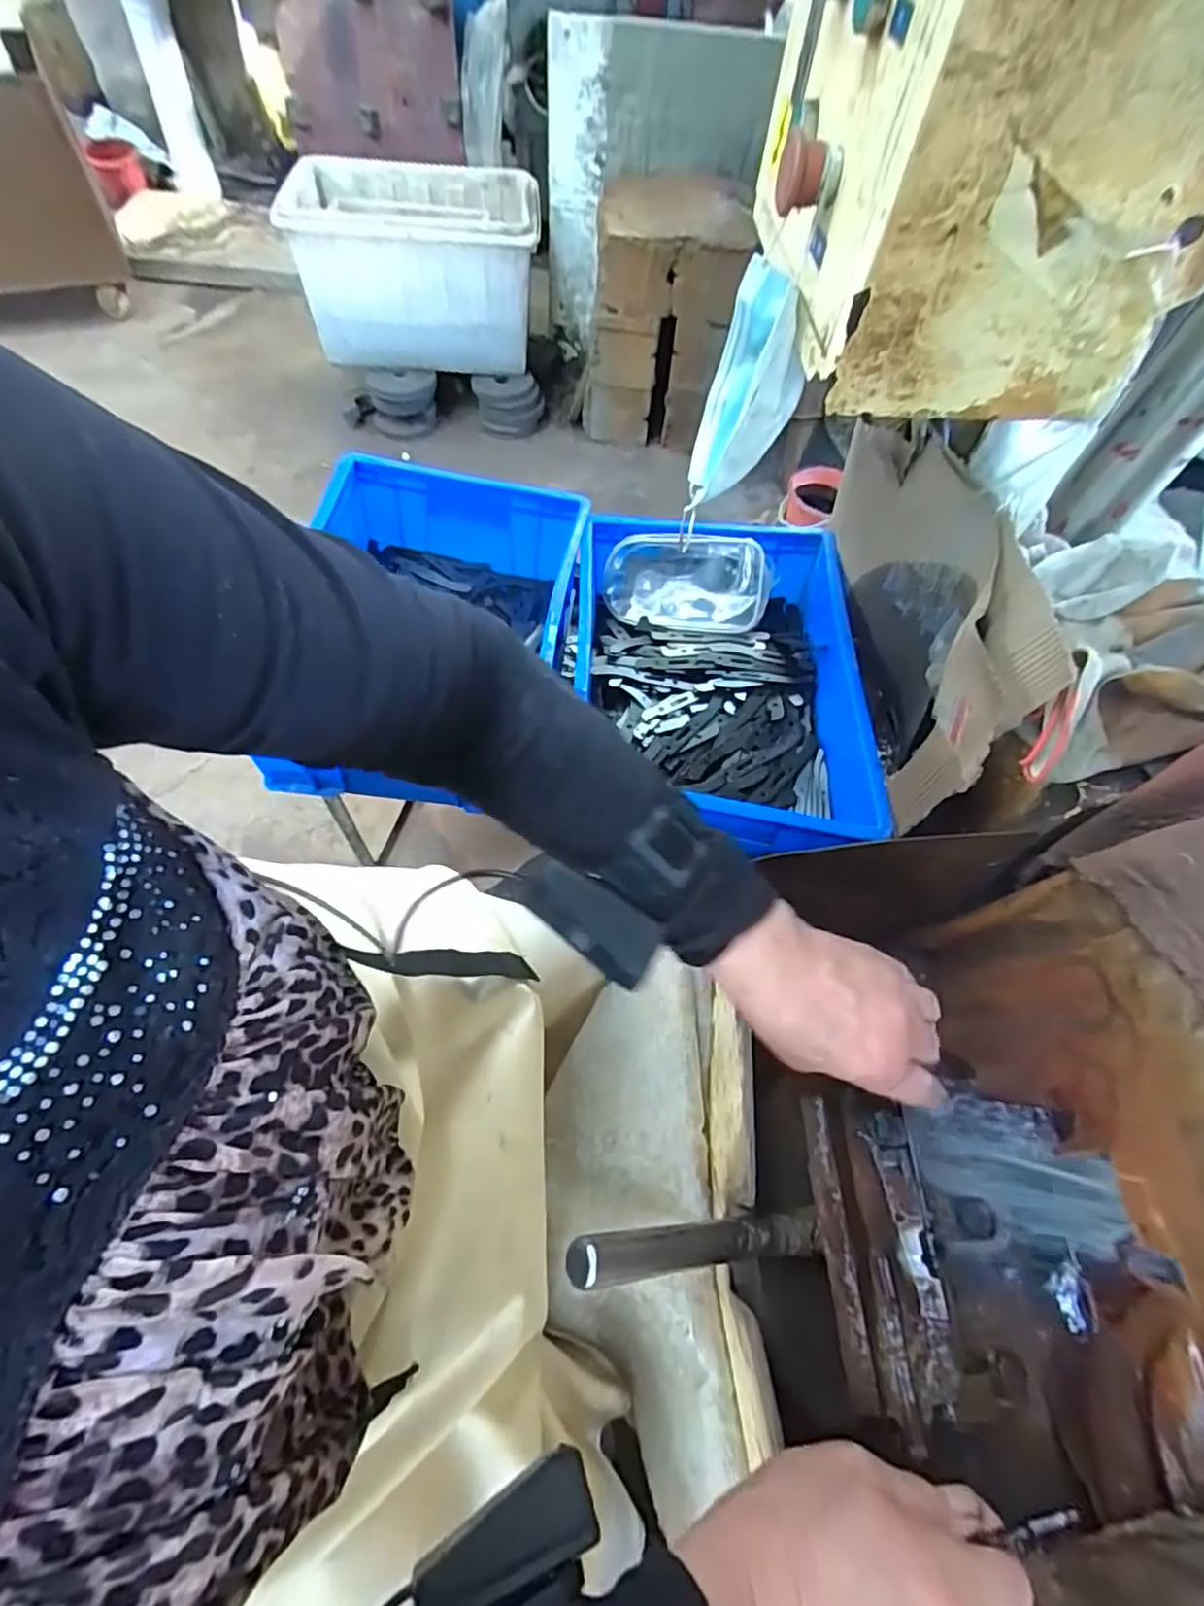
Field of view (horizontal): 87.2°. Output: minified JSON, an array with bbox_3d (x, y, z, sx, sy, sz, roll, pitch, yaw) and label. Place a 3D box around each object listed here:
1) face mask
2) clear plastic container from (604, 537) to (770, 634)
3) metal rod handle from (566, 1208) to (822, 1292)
[{"bbox_3d":[0.108,-0.319,0.505,0.059,0.150,0.094,-12,63,-10],"label":"face mask"},{"bbox_3d":[0.101,-0.268,0.773,0.195,0.046,0.105,9,101,12],"label":"clear plastic container"},{"bbox_3d":[0.060,0.230,0.328,0.191,0.018,0.023,23,54,-36],"label":"metal rod handle"}]

